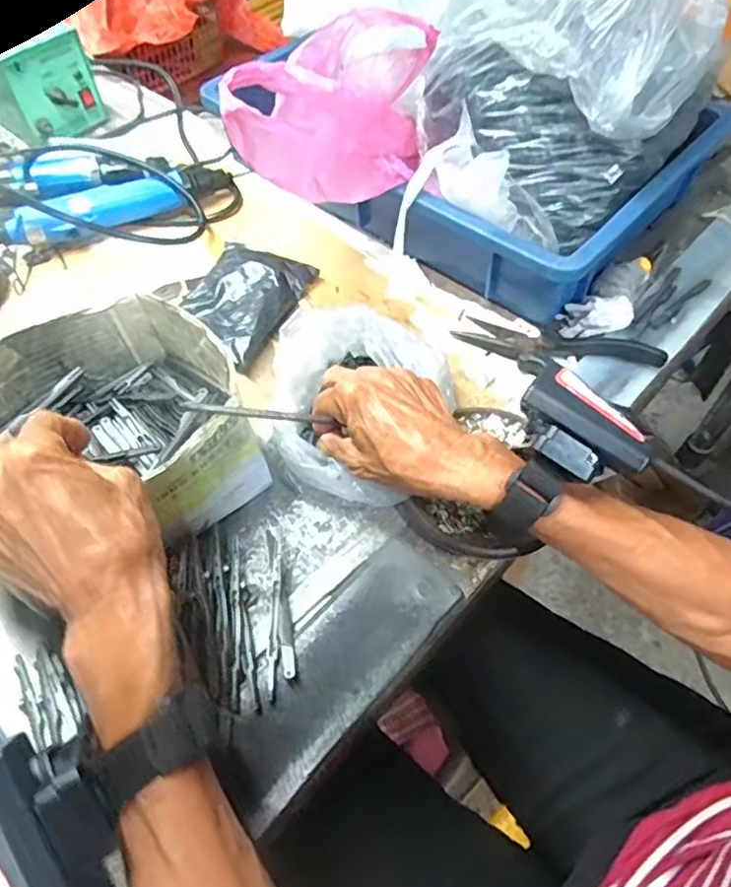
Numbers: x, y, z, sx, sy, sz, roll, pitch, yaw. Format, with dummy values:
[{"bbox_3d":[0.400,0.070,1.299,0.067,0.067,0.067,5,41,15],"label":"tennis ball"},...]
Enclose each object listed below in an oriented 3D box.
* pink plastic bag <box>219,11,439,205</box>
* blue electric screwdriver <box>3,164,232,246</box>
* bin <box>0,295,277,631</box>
[{"bbox_3d":[-0.016,-0.248,0.465,0.095,0.103,0.202,11,56,10],"label":"pink plastic bag"},{"bbox_3d":[-0.230,-0.227,0.579,0.200,0.033,0.033,-24,57,-14],"label":"blue electric screwdriver"},{"bbox_3d":[-0.173,-0.001,0.385,0.177,0.084,0.146,-27,58,-16],"label":"bin"}]

